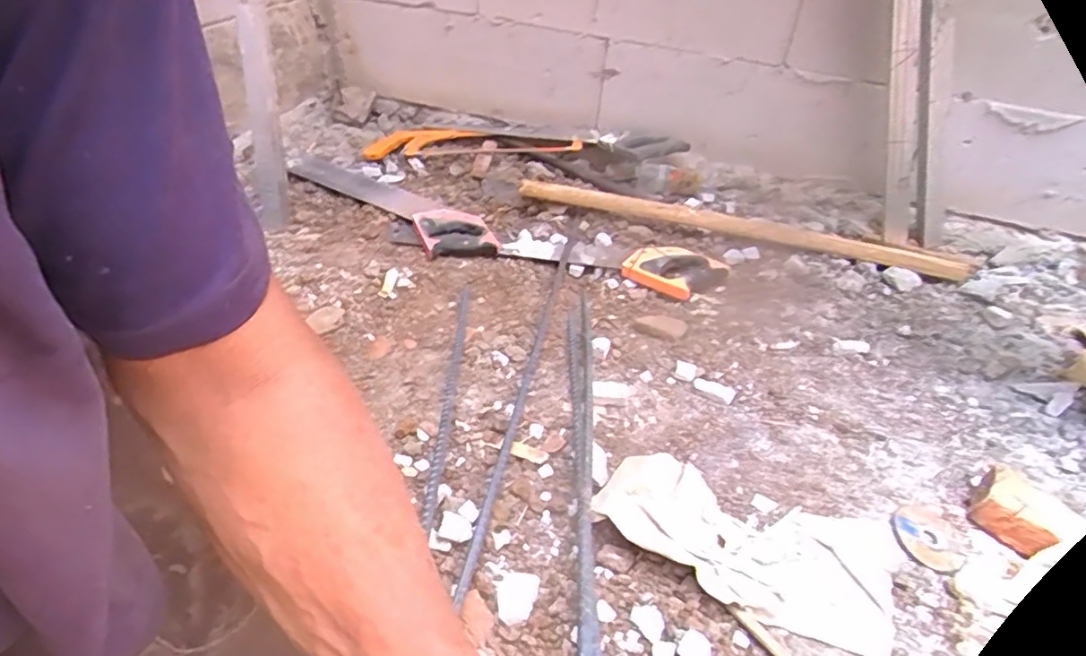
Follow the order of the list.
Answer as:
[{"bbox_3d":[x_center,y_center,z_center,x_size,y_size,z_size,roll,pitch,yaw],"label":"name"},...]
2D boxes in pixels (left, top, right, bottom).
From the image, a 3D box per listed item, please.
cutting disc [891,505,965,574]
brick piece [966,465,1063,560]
[{"bbox_3d":[0.393,0.215,0.626,0.068,0.004,0.069,6,44,-6],"label":"cutting disc"},{"bbox_3d":[0.497,0.191,0.645,0.088,0.040,0.079,-25,48,-34],"label":"brick piece"}]

